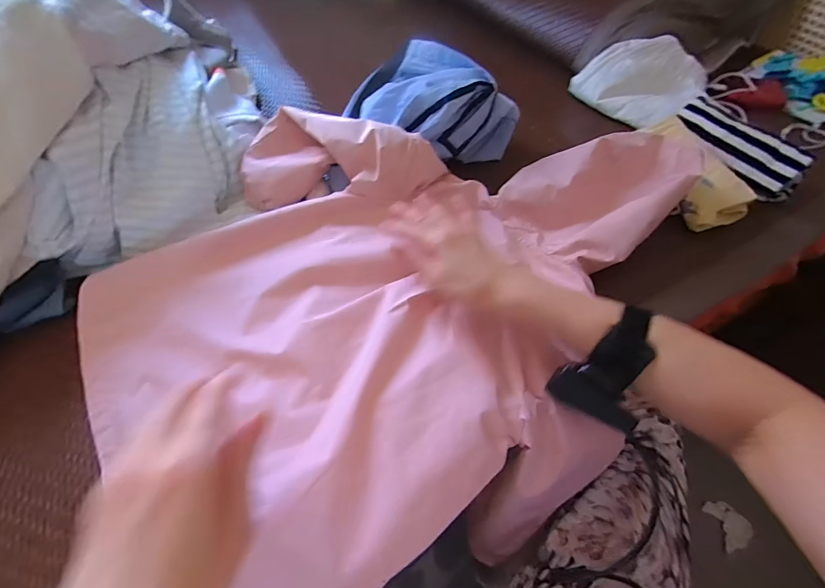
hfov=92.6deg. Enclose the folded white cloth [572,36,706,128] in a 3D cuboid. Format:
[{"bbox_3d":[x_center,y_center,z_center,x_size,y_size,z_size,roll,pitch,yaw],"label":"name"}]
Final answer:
[{"bbox_3d":[0.390,-0.365,0.668,0.153,0.076,0.174,-32,62,-23],"label":"folded white cloth"}]

